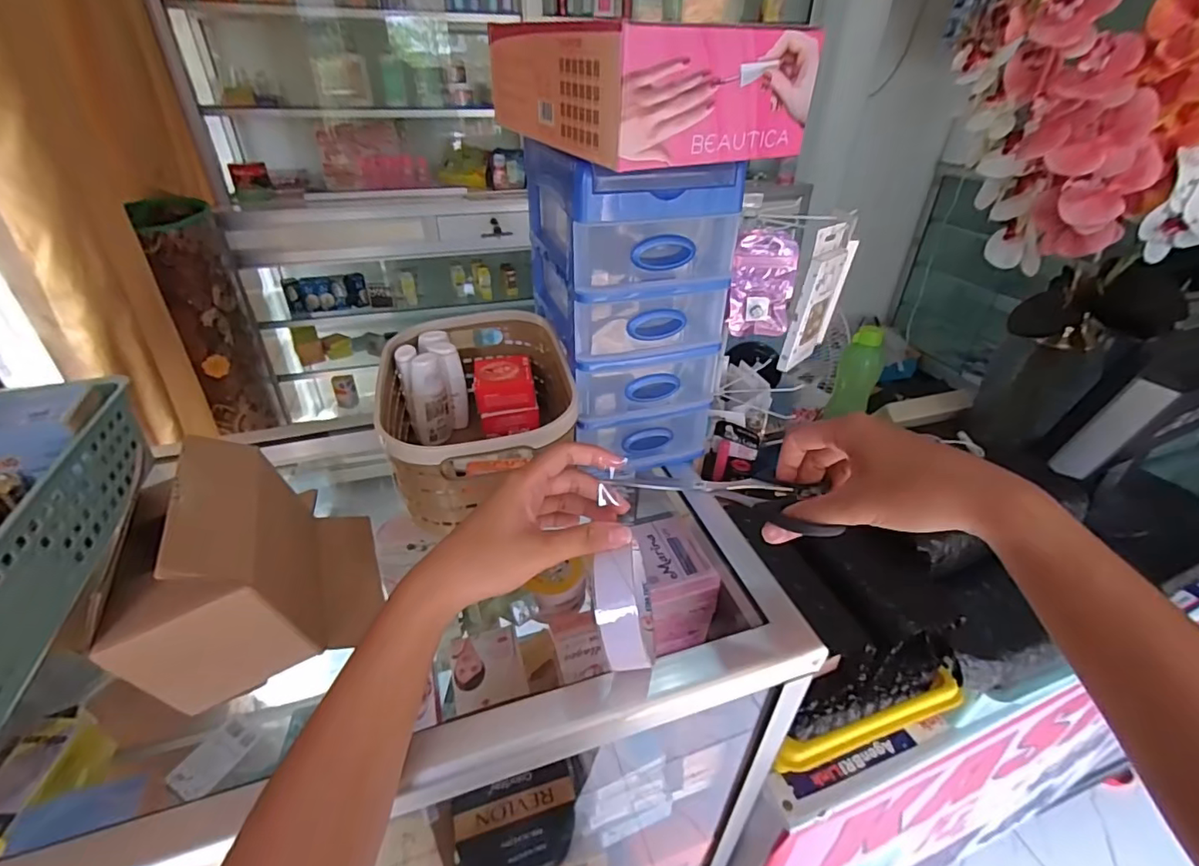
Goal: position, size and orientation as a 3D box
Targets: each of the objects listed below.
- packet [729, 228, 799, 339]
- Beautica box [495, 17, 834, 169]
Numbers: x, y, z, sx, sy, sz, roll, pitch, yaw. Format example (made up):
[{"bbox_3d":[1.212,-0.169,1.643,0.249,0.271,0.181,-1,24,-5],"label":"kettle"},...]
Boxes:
[{"bbox_3d":[0.159,-0.144,0.519,0.058,0.098,0.015,2,26,9],"label":"packet"},{"bbox_3d":[0.029,-0.222,0.346,0.140,0.065,0.154,-20,40,-27],"label":"Beautica box"}]

